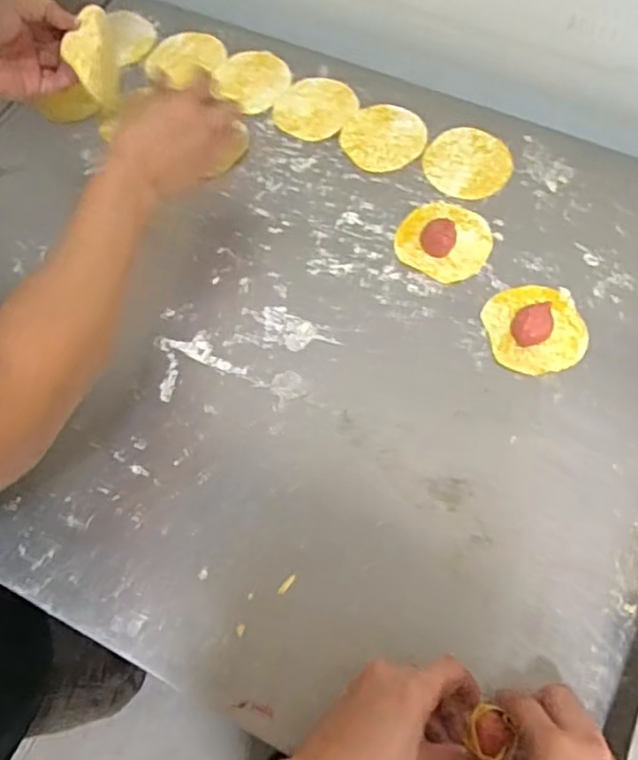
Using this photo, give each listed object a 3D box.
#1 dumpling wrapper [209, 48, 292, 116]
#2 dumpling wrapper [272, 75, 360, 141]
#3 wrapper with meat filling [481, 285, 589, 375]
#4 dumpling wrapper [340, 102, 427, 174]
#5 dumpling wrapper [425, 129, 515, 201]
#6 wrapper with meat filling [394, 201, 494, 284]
[{"bbox_3d":[-0.071,-0.318,0.705,0.076,0.005,0.084,-40,70,-16],"label":"dumpling wrapper"},{"bbox_3d":[-0.003,-0.282,0.684,0.077,0.004,0.085,41,72,19],"label":"dumpling wrapper"},{"bbox_3d":[0.184,-0.048,0.561,0.079,0.018,0.082,-1,65,2],"label":"wrapper with meat filling"},{"bbox_3d":[0.065,-0.244,0.665,0.084,0.004,0.080,-1,65,2],"label":"dumpling wrapper"},{"bbox_3d":[0.145,-0.212,0.648,0.081,0.004,0.084,-1,65,2],"label":"dumpling wrapper"},{"bbox_3d":[0.115,-0.131,0.602,0.082,0.017,0.079,-1,65,2],"label":"wrapper with meat filling"}]

